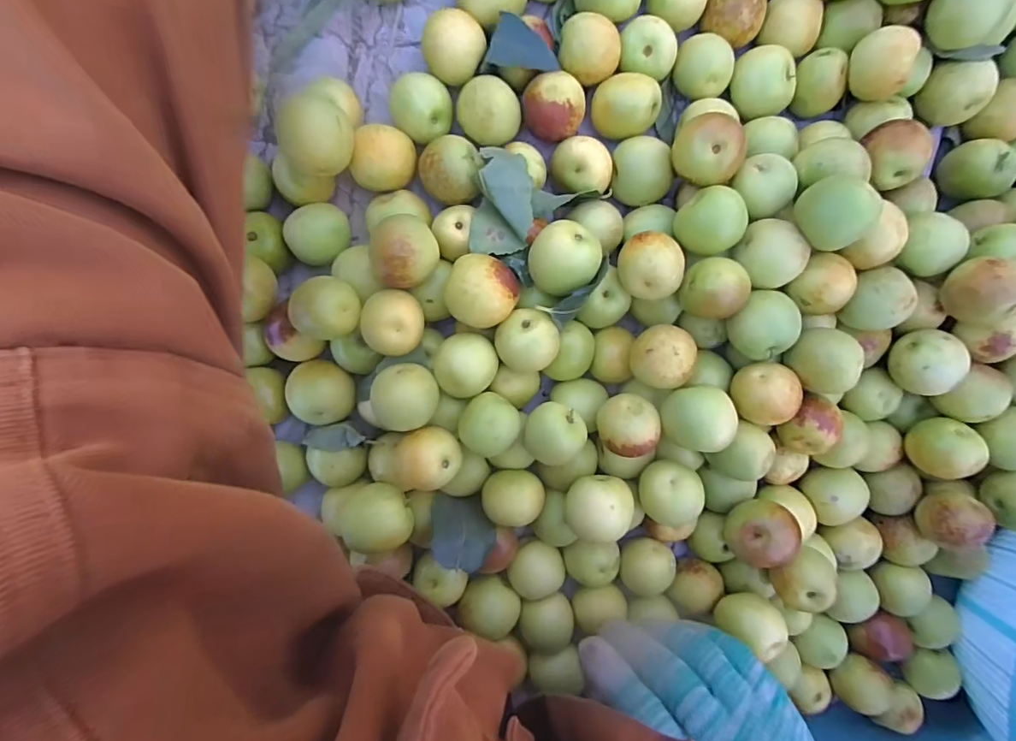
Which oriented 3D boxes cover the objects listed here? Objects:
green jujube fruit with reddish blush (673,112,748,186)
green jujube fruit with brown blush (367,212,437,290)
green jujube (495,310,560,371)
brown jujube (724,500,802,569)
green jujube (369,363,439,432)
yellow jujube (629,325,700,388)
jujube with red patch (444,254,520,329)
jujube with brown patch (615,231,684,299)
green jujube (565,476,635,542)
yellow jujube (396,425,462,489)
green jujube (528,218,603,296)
[{"bbox_3d":[0.108,-0.119,0.278,0.031,0.031,0.036,-36,97,0],"label":"green jujube fruit with reddish blush"},{"bbox_3d":[-0.055,-0.063,0.273,0.035,0.037,0.036,0,96,-4],"label":"green jujube fruit with brown blush"},{"bbox_3d":[0.011,-0.017,0.281,0.034,0.029,0.033,0,96,-4],"label":"green jujube"},{"bbox_3d":[0.148,0.093,0.300,0.036,0.037,0.035,0,96,-4],"label":"brown jujube"},{"bbox_3d":[-0.057,0.014,0.283,0.034,0.036,0.035,0,96,-4],"label":"green jujube"},{"bbox_3d":[0.086,-0.009,0.288,0.031,0.033,0.033,0,96,-4],"label":"yellow jujube"},{"bbox_3d":[-0.014,-0.042,0.272,0.037,0.031,0.037,0,96,-4],"label":"jujube with red patch"},{"bbox_3d":[0.077,-0.058,0.280,0.032,0.029,0.035,0,96,-4],"label":"jujube with brown patch"},{"bbox_3d":[0.051,0.076,0.291,0.034,0.036,0.032,0,96,-4],"label":"green jujube"},{"bbox_3d":[-0.044,0.047,0.284,0.035,0.030,0.032,0,96,-4],"label":"yellow jujube"},{"bbox_3d":[0.030,-0.061,0.275,0.037,0.029,0.037,0,96,-4],"label":"green jujube"}]

